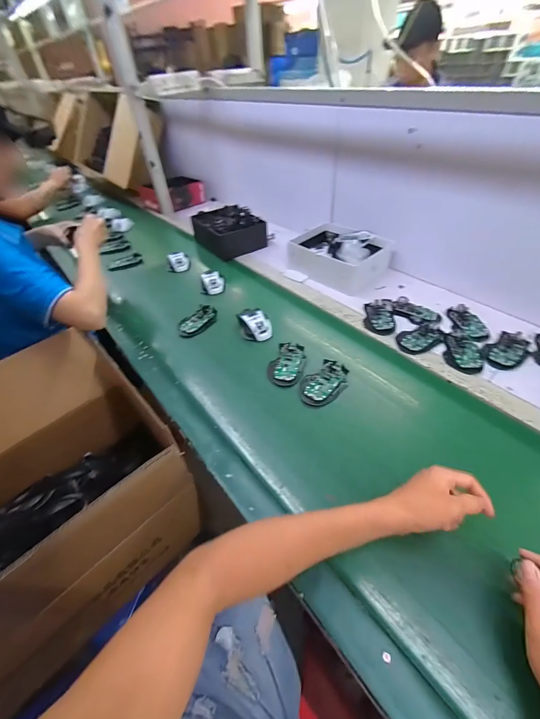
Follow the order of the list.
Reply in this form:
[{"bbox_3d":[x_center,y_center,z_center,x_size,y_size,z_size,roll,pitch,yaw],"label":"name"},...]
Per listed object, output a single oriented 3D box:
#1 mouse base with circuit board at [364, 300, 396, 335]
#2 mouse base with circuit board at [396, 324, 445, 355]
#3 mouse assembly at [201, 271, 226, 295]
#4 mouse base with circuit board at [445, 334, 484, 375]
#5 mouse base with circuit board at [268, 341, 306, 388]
[{"bbox_3d":[0.266,-0.106,0.737,0.067,0.022,0.121,8,46,11],"label":"mouse base with circuit board"},{"bbox_3d":[0.333,-0.050,0.677,0.110,0.016,0.068,-22,48,-18],"label":"mouse base with circuit board"},{"bbox_3d":[-0.164,-0.223,0.876,0.070,0.032,0.076,-7,46,-4],"label":"mouse assembly"},{"bbox_3d":[0.402,-0.013,0.631,0.068,0.014,0.104,15,48,17],"label":"mouse base with circuit board"},{"bbox_3d":[0.039,0.009,0.651,0.070,0.020,0.108,14,48,16],"label":"mouse base with circuit board"}]

